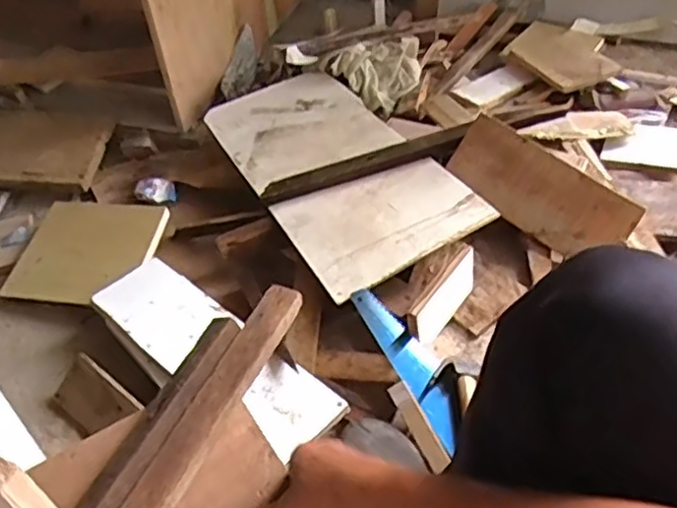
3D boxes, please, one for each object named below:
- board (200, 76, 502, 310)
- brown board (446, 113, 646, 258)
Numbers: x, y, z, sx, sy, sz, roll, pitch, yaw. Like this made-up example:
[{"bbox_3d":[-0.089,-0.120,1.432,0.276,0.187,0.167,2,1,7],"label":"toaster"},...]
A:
[{"bbox_3d":[-0.024,-0.159,1.125,0.260,0.024,0.545,-30,49,-14],"label":"board"},{"bbox_3d":[0.304,-0.093,1.020,0.278,0.118,0.029,34,11,10],"label":"brown board"}]

